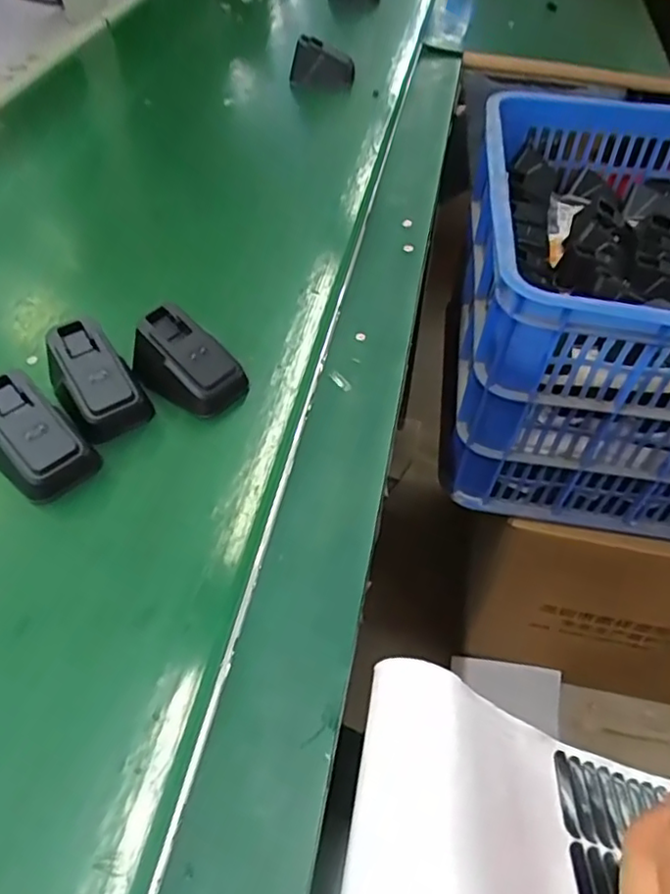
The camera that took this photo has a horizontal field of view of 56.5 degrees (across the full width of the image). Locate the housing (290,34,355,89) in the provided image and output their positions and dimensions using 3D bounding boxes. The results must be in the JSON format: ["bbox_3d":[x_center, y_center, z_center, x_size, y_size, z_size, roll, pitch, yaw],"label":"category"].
[{"bbox_3d":[-0.014,-0.427,0.695,0.067,0.041,0.028,22,54,17],"label":"housing"}]

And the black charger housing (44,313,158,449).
[{"bbox_3d":[-0.137,-0.041,0.364,0.046,0.042,0.063,-30,57,-23],"label":"black charger housing"}]

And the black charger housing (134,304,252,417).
[{"bbox_3d":[-0.086,-0.051,0.372,0.061,0.038,0.046,26,55,19],"label":"black charger housing"}]

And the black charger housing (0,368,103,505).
[{"bbox_3d":[-0.161,-0.008,0.335,0.061,0.038,0.047,30,56,22],"label":"black charger housing"}]

